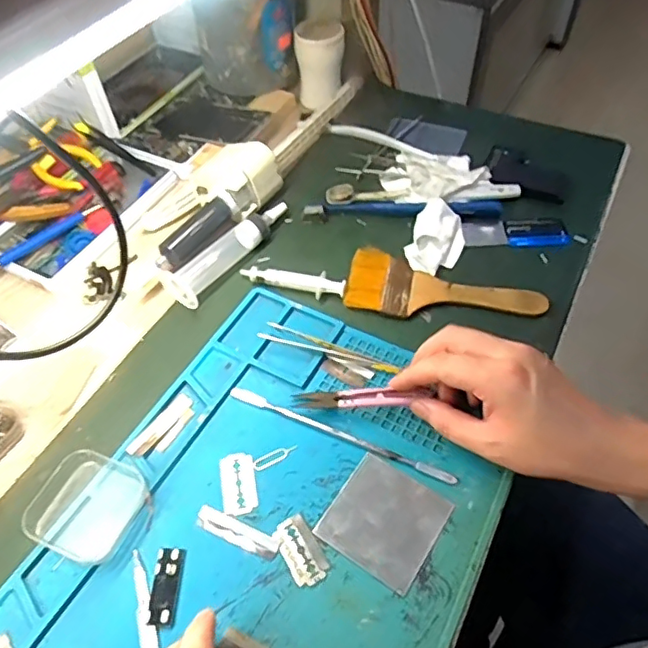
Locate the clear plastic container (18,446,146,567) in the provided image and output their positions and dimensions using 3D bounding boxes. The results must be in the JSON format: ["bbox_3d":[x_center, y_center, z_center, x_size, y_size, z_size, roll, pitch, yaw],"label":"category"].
[{"bbox_3d":[-0.154,0.118,0.371,0.061,0.018,0.064,17,55,16],"label":"clear plastic container"}]

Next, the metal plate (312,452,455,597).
[{"bbox_3d":[0.039,0.124,0.364,0.067,0.004,0.066,28,58,22],"label":"metal plate"}]

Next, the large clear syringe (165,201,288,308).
[{"bbox_3d":[-0.086,-0.070,0.512,0.037,0.026,0.134,28,59,23],"label":"large clear syringe"}]

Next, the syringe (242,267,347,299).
[{"bbox_3d":[-0.027,-0.038,0.490,0.093,0.009,0.019,11,53,11],"label":"syringe"}]

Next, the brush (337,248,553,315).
[{"bbox_3d":[0.103,-0.032,0.484,0.163,0.009,0.065,7,53,8],"label":"brush"}]

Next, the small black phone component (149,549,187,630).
[{"bbox_3d":[-0.096,0.159,0.343,0.016,0.004,0.044,-1,52,2],"label":"small black phone component"}]

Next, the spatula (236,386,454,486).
[{"bbox_3d":[0.010,0.077,0.402,0.172,0.004,0.010,19,55,17],"label":"spatula"}]

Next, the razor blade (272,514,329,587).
[{"bbox_3d":[-0.015,0.141,0.354,0.023,0.004,0.042,-27,55,-17],"label":"razor blade"}]

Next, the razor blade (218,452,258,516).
[{"bbox_3d":[-0.058,0.107,0.384,0.023,0.004,0.042,-12,52,-6],"label":"razor blade"}]

